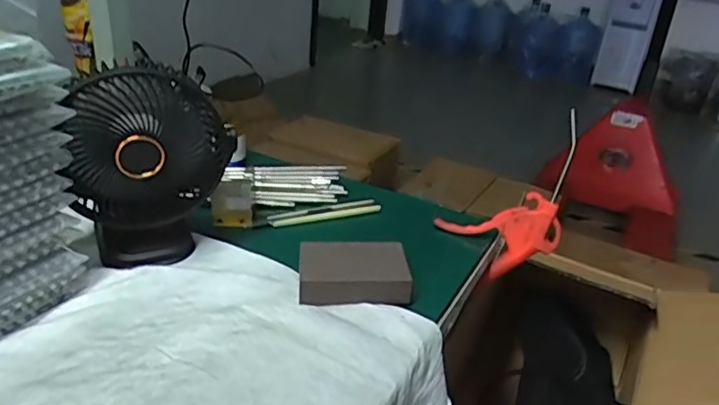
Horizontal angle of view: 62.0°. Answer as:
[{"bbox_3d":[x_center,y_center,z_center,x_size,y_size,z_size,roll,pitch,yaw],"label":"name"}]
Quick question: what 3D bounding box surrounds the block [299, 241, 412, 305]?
[{"bbox_3d":[-0.005,0.063,0.549,0.096,0.027,0.072,2,27,-5],"label":"block"}]

